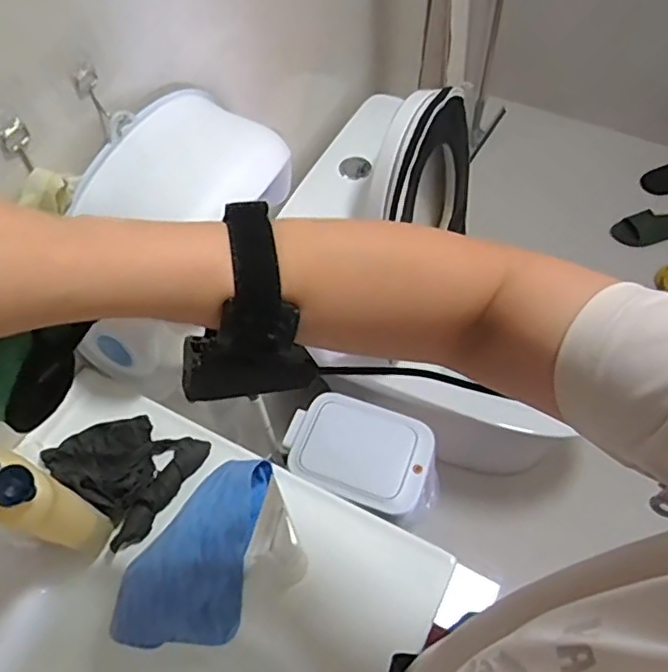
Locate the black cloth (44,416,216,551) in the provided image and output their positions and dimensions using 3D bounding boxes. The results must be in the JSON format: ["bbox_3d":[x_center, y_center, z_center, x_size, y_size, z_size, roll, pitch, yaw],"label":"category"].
[{"bbox_3d":[-0.218,0.131,0.658,0.134,0.054,0.145,-41,64,-21],"label":"black cloth"}]

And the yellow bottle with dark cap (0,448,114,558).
[{"bbox_3d":[-0.260,0.156,0.551,0.053,0.188,0.052,-1,57,2],"label":"yellow bottle with dark cap"}]

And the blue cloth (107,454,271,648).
[{"bbox_3d":[-0.132,0.212,0.606,0.114,0.062,0.195,16,60,13],"label":"blue cloth"}]

